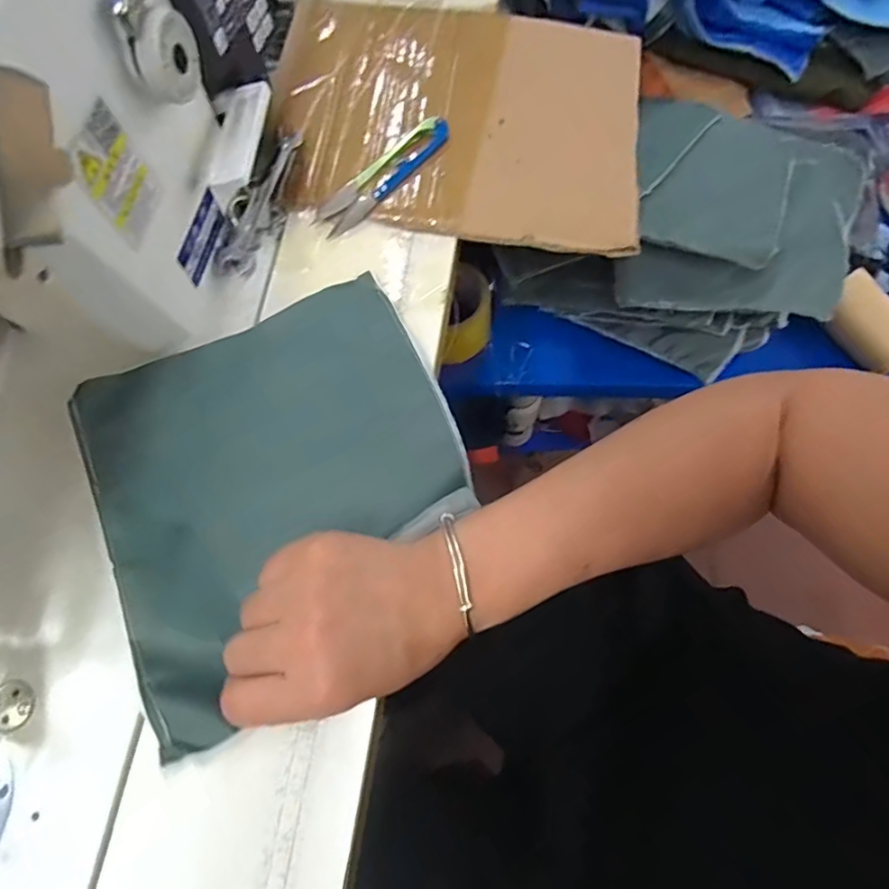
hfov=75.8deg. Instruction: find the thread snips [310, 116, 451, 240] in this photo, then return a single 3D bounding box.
[{"bbox_3d":[-0.043,-0.193,0.410,0.116,0.018,0.028,-39,74,-11],"label":"thread snips"}]

